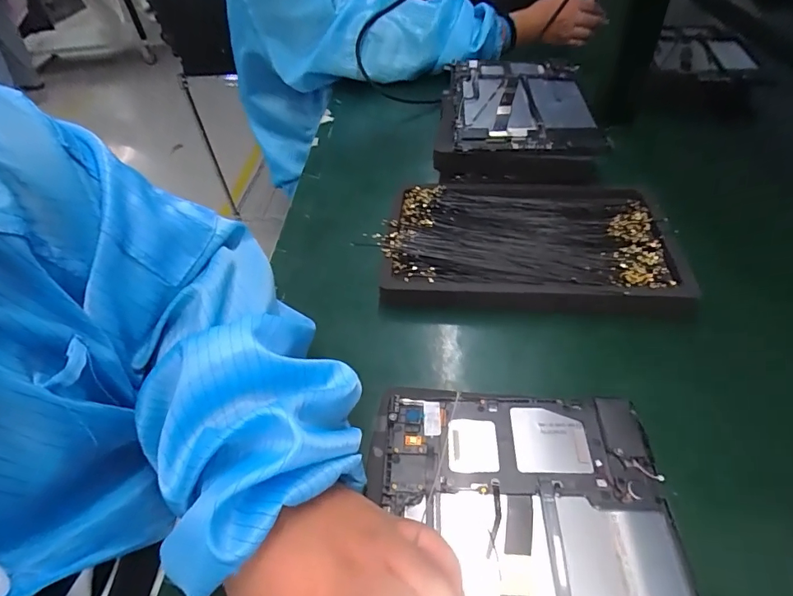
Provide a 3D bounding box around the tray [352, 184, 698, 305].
[{"bbox_3d":[0.111,-0.051,0.417,0.243,0.023,0.153,2,46,7],"label":"tray"}]

